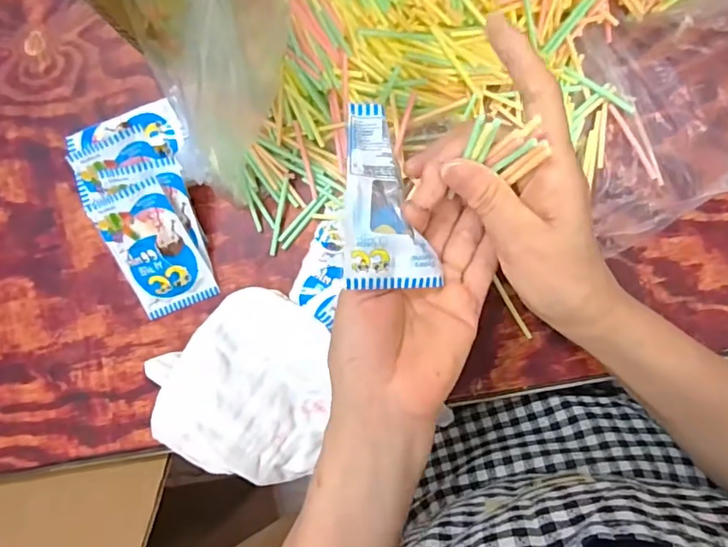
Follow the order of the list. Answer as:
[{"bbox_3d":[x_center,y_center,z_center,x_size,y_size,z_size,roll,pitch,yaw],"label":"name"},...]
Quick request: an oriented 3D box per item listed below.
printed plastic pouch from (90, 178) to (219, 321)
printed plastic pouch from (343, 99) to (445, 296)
[{"bbox_3d":[-0.167,-0.017,0.414,0.063,0.009,0.103,-21,112,6],"label":"printed plastic pouch"},{"bbox_3d":[0.014,-0.043,0.286,0.053,0.011,0.099,-3,87,-24],"label":"printed plastic pouch"}]

